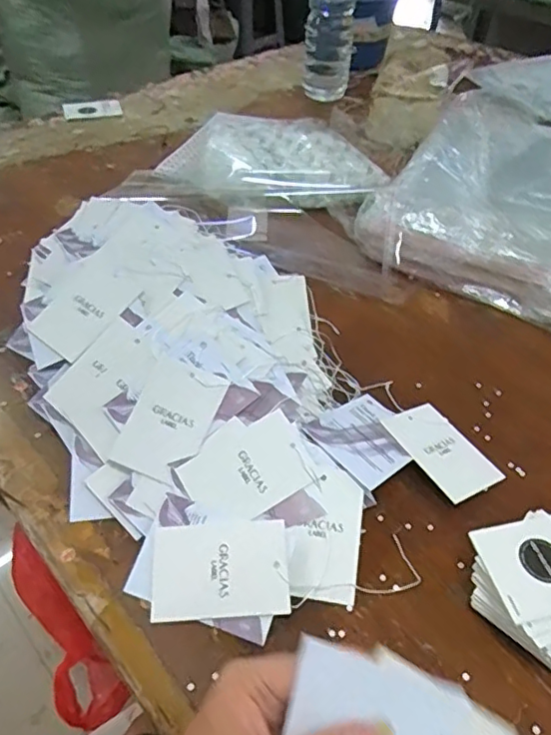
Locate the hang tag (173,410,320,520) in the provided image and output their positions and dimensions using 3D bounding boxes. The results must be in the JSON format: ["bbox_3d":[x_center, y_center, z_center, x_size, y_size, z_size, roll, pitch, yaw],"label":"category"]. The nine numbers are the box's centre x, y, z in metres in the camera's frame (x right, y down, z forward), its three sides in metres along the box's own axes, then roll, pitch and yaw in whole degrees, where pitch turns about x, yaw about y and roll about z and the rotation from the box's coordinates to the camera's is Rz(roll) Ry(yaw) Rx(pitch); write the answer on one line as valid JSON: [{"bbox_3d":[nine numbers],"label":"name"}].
[{"bbox_3d":[-0.019,0.076,0.413,0.089,0.004,0.060,-29,70,-13],"label":"hang tag"}]

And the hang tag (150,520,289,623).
[{"bbox_3d":[-0.037,0.136,0.380,0.089,0.004,0.060,-2,59,-2],"label":"hang tag"}]

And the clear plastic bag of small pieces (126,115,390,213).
[{"bbox_3d":[-0.016,-0.280,0.771,0.324,0.049,0.211,12,47,11],"label":"clear plastic bag of small pieces"}]

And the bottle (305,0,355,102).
[{"bbox_3d":[0.089,-0.572,0.918,0.072,0.261,0.083,-3,46,-3],"label":"bottle"}]

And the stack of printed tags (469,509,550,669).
[{"bbox_3d":[0.180,0.140,0.371,0.095,0.039,0.079,-19,49,-18],"label":"stack of printed tags"}]

